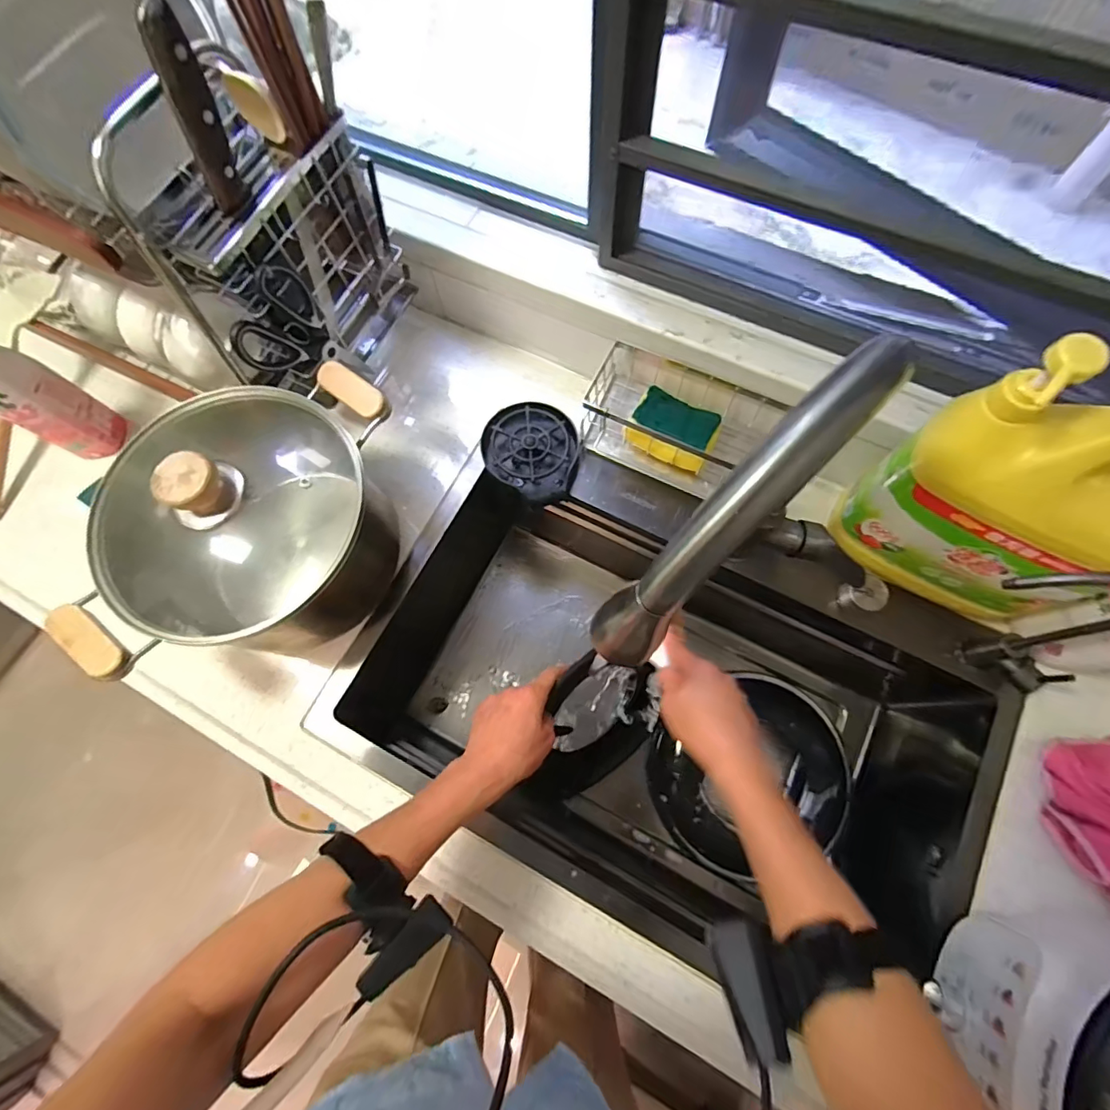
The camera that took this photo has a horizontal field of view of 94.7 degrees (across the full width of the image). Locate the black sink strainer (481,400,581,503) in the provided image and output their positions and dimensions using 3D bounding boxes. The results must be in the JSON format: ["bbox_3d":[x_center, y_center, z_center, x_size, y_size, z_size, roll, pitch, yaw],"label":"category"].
[{"bbox_3d":[-0.028,-0.134,0.646,0.126,0.038,0.108,37,77,12],"label":"black sink strainer"}]

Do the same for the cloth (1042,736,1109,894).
[{"bbox_3d":[0.541,0.251,0.490,0.115,0.051,0.137,-9,72,-1],"label":"cloth"}]

